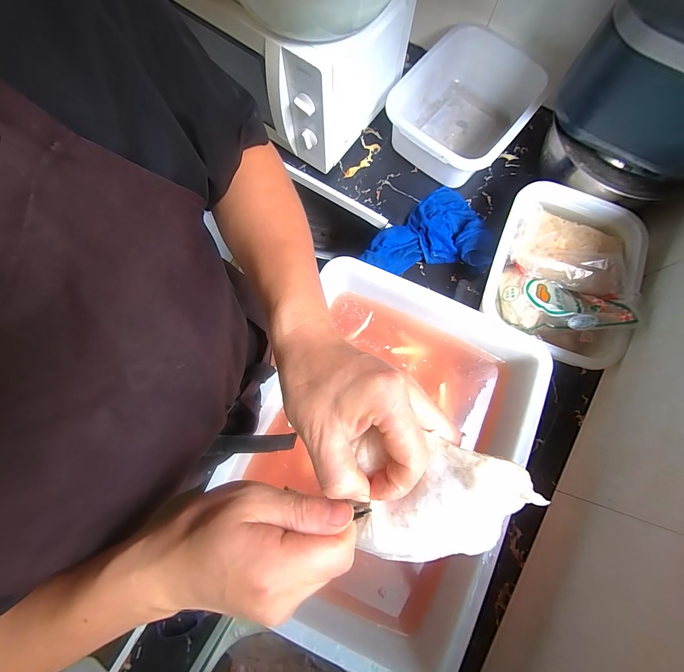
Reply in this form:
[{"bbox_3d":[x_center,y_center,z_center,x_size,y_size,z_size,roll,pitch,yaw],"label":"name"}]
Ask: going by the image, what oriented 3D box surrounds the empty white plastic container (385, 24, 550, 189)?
[{"bbox_3d":[0.243,-0.457,0.696,0.243,0.153,0.272,35,79,6],"label":"empty white plastic container"}]

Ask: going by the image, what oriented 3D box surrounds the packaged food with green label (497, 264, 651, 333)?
[{"bbox_3d":[0.367,-0.044,0.565,0.204,0.042,0.111,20,77,27],"label":"packaged food with green label"}]

